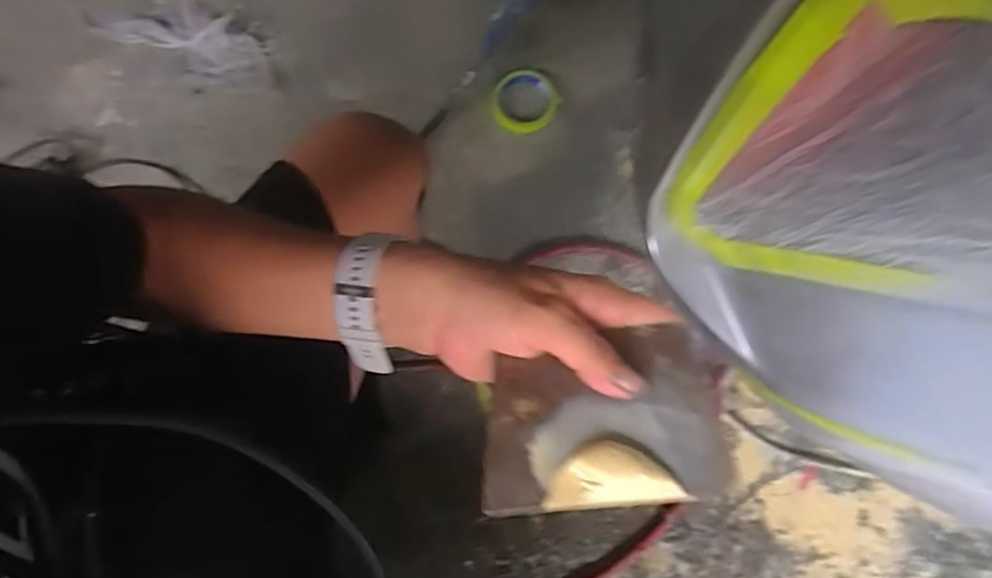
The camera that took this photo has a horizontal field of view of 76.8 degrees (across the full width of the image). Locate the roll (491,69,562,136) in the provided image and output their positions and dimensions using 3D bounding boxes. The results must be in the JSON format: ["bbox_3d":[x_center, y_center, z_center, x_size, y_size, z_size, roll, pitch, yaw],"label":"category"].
[{"bbox_3d":[0.043,-0.277,0.927,0.097,0.027,0.086,-10,74,-4],"label":"roll"}]

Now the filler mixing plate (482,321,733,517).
[{"bbox_3d":[0.051,0.067,0.318,0.117,0.011,0.083,-9,68,2],"label":"filler mixing plate"}]

